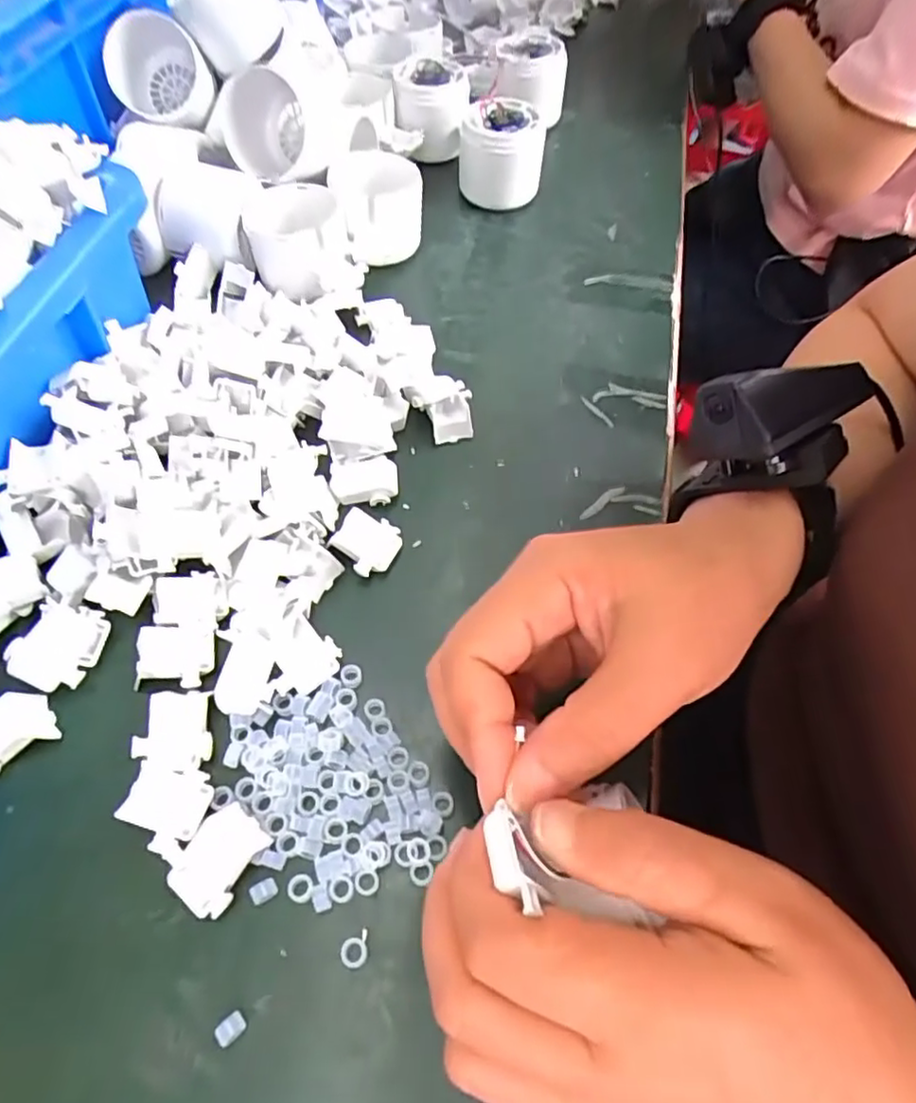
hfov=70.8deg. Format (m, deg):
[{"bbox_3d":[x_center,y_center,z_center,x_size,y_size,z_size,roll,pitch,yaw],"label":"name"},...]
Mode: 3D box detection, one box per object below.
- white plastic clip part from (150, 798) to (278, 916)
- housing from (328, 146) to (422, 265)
[{"bbox_3d":[-0.089,0.109,0.235,0.034,0.004,0.033,39,64,20],"label":"white plastic clip part"},{"bbox_3d":[-0.052,-0.222,0.417,0.057,0.044,0.066,-2,58,-4],"label":"housing"}]

